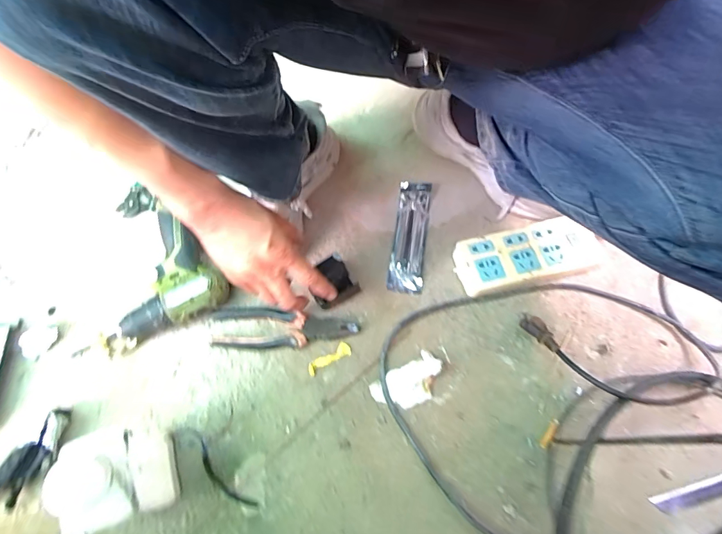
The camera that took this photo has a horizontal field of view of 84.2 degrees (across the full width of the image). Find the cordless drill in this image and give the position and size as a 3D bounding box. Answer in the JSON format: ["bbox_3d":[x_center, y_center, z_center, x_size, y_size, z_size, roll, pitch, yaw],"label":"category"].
[{"bbox_3d":[-0.319,-0.009,0.567,0.201,0.059,0.244,-27,67,-10],"label":"cordless drill"}]

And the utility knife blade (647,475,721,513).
[{"bbox_3d":[0.374,0.253,0.446,0.098,0.006,0.019,-14,65,-4],"label":"utility knife blade"}]

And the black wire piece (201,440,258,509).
[{"bbox_3d":[-0.162,0.249,0.470,0.101,0.004,0.018,39,72,18],"label":"black wire piece"}]

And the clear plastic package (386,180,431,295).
[{"bbox_3d":[0.073,-0.052,0.592,0.048,0.025,0.183,7,65,6],"label":"clear plastic package"}]

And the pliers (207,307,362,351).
[{"bbox_3d":[-0.105,0.085,0.538,0.195,0.017,0.054,4,65,4],"label":"pliers"}]

